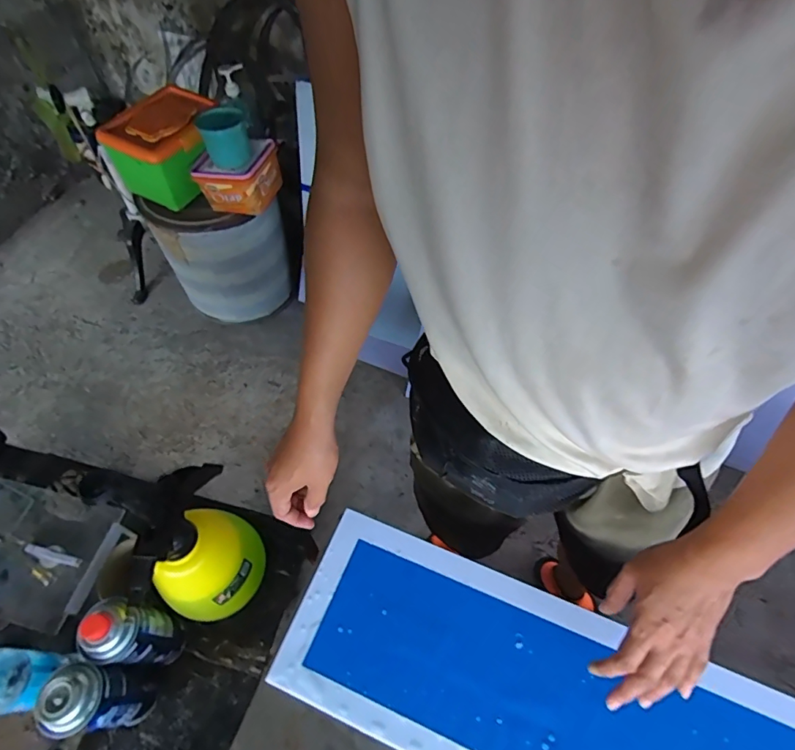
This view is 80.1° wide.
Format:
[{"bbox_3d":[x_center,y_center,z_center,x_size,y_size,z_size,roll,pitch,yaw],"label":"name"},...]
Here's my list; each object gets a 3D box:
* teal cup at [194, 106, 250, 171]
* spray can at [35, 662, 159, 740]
[{"bbox_3d":[-0.449,-0.623,1.245,0.111,0.117,0.123,-9,58,-7],"label":"teal cup"},{"bbox_3d":[-0.347,0.385,0.564,0.054,0.173,0.066,-1,57,-2],"label":"spray can"}]

